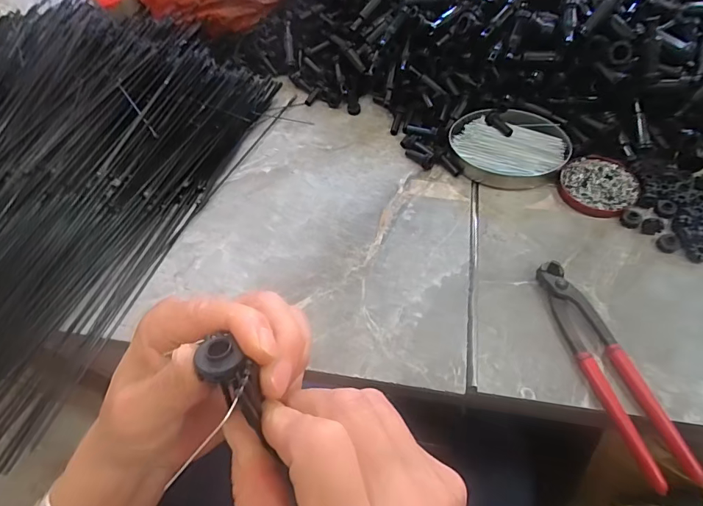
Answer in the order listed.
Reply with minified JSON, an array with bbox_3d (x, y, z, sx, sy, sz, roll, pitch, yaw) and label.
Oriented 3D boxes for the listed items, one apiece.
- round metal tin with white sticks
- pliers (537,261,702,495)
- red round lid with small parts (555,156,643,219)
[{"bbox_3d":[0.190,-0.126,0.511,0.130,0.030,0.105,-1,58,4],"label":"round metal tin with white sticks"},{"bbox_3d":[0.227,0.097,0.377,0.040,0.022,0.202,-13,58,-4],"label":"pliers"},{"bbox_3d":[0.280,-0.076,0.481,0.080,0.015,0.081,-2,58,3],"label":"red round lid with small parts"}]

